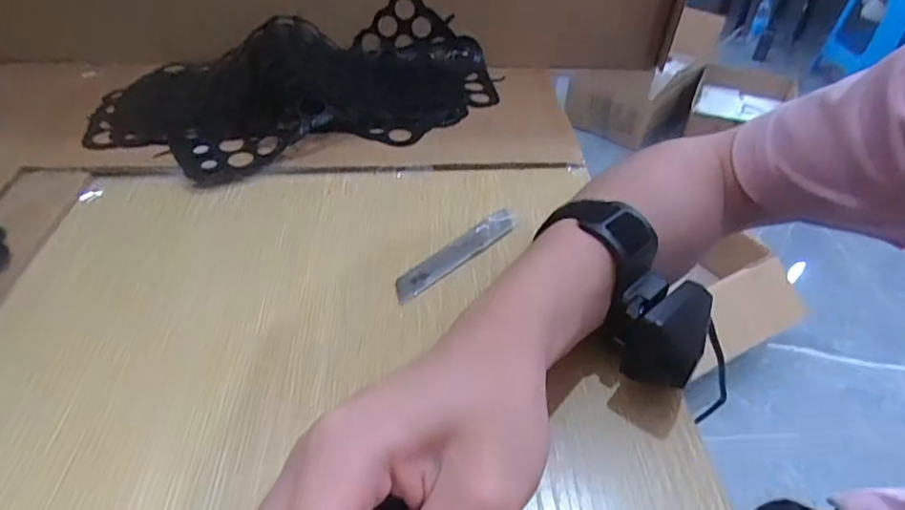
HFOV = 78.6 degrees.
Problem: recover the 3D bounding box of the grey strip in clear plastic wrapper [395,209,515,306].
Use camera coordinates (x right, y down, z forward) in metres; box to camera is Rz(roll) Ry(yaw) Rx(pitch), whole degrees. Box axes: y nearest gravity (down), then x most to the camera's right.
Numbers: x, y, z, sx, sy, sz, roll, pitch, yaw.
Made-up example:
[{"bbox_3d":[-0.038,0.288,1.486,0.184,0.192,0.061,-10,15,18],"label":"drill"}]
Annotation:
[{"bbox_3d":[0.003,-0.002,0.355,0.105,0.004,0.019,-34,60,-30],"label":"grey strip in clear plastic wrapper"}]

